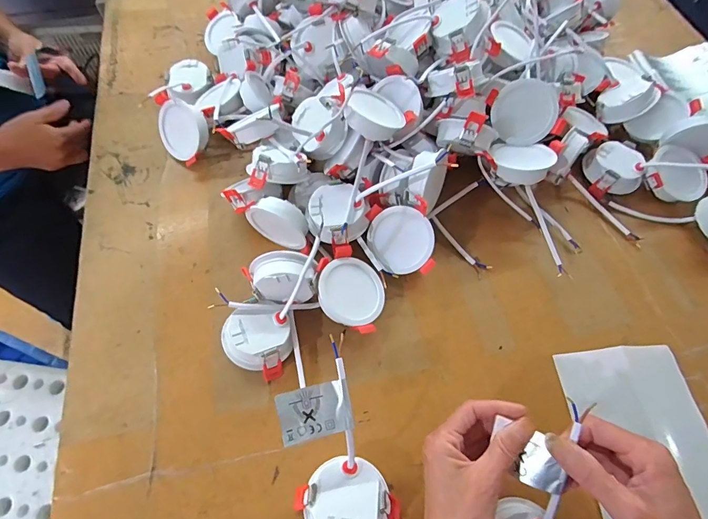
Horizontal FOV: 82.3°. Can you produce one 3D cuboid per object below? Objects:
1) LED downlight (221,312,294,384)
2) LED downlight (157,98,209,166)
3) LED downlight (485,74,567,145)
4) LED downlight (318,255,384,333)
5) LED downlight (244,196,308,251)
[{"bbox_3d":[-0.095,0.079,0.407,0.068,0.035,0.059,24,65,13],"label":"LED downlight"},{"bbox_3d":[-0.217,-0.166,0.518,0.073,0.069,0.028,32,31,16],"label":"LED downlight"},{"bbox_3d":[0.205,-0.179,0.497,0.071,0.040,0.072,-25,100,18],"label":"LED downlight"},{"bbox_3d":[-0.002,0.033,0.418,0.072,0.017,0.070,36,58,-7],"label":"LED downlight"},{"bbox_3d":[-0.081,-0.041,0.444,0.071,0.057,0.022,22,64,11],"label":"LED downlight"}]

